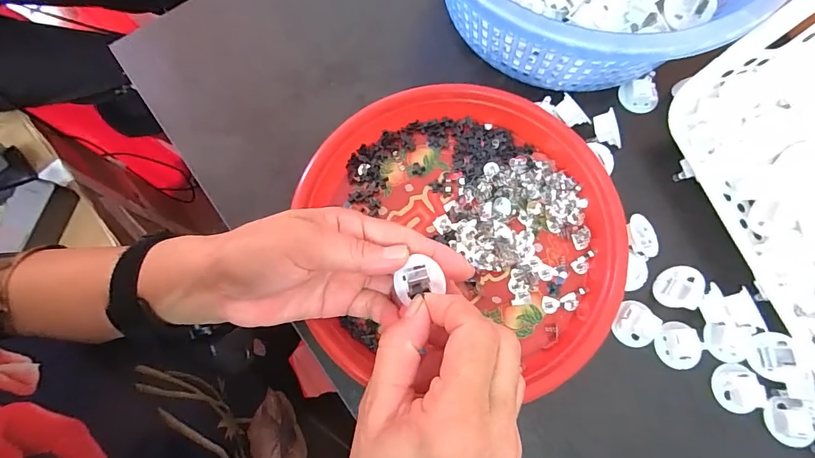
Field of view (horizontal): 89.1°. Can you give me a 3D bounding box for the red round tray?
[{"bbox_3d":[0.044,0.001,0.318,0.234,0.034,0.229,0,75,1],"label":"red round tray"}]

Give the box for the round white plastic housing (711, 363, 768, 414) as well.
[{"bbox_3d":[0.233,0.114,0.295,0.028,0.020,0.031,-7,75,-1],"label":"round white plastic housing"}]

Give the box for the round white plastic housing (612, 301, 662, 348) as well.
[{"bbox_3d":[0.168,0.070,0.304,0.030,0.014,0.030,0,75,1],"label":"round white plastic housing"}]

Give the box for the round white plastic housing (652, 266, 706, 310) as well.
[{"bbox_3d":[0.203,0.045,0.308,0.017,0.032,0.032,35,58,-35],"label":"round white plastic housing"}]

